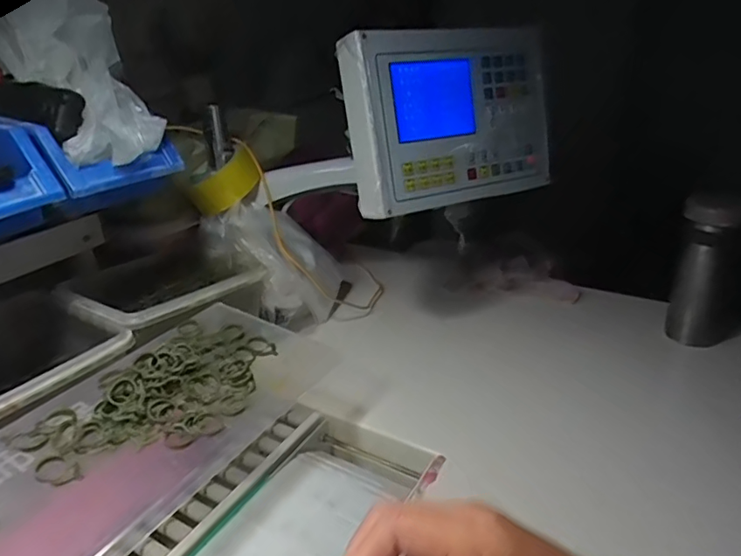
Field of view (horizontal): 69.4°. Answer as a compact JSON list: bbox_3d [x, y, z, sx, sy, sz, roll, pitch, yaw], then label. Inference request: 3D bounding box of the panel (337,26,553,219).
[{"bbox_3d":[0.100,-0.184,0.615,0.258,0.188,0.056,-16,12,-28],"label":"panel"}]

